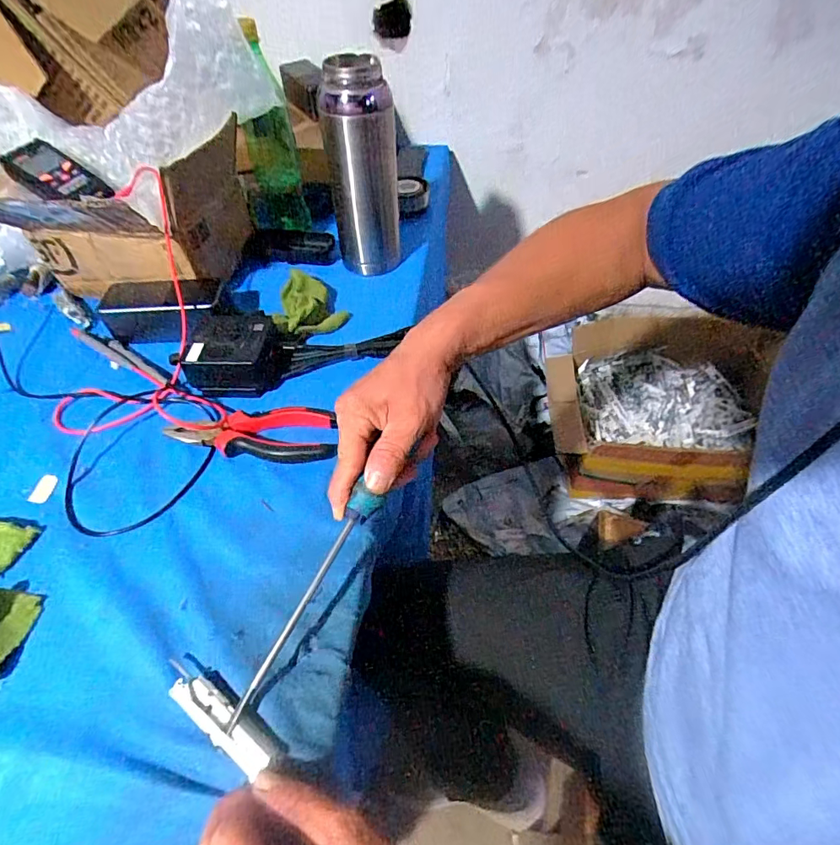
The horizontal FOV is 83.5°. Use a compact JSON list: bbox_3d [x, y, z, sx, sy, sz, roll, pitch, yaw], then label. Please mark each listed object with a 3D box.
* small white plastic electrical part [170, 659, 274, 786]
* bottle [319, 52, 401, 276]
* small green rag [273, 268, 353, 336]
[{"bbox_3d":[-0.129,0.180,0.294,0.096,0.018,0.019,25,57,27],"label":"small white plastic electrical part"},{"bbox_3d":[-0.064,-0.285,0.552,0.076,0.215,0.070,-2,50,0],"label":"bottle"},{"bbox_3d":[-0.140,-0.143,0.561,0.077,0.031,0.102,-28,55,-20],"label":"small green rag"}]

